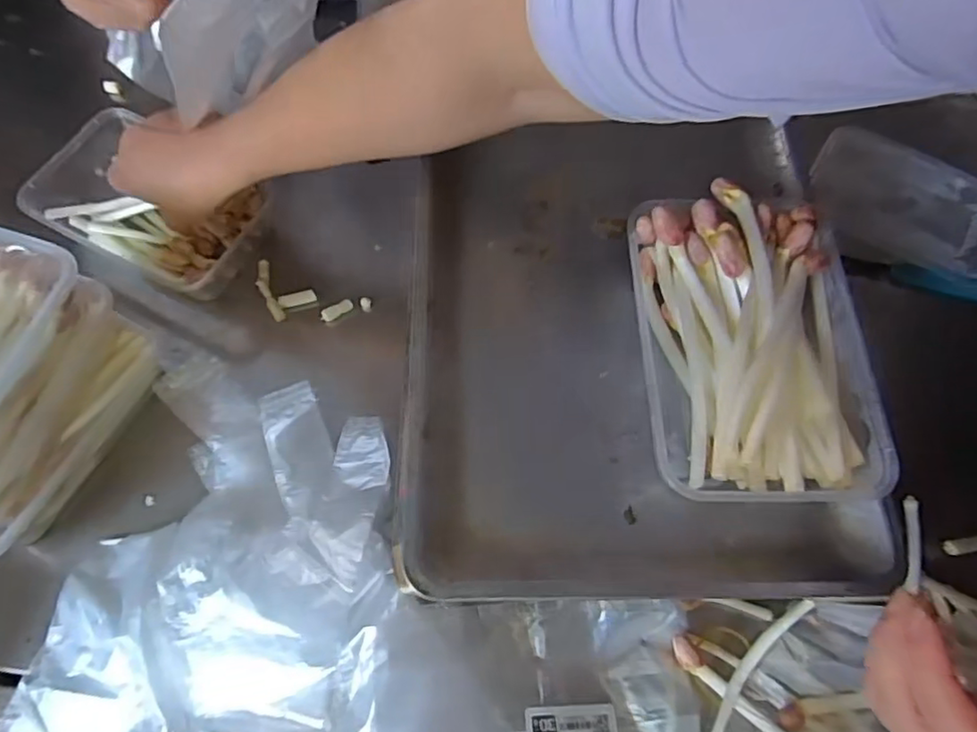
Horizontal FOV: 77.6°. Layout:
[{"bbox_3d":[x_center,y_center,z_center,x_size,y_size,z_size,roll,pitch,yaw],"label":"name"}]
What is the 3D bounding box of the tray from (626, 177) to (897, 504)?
[{"bbox_3d":[0.138,-0.011,0.319,0.103,0.046,0.162,-2,68,-2],"label":"tray"}]

